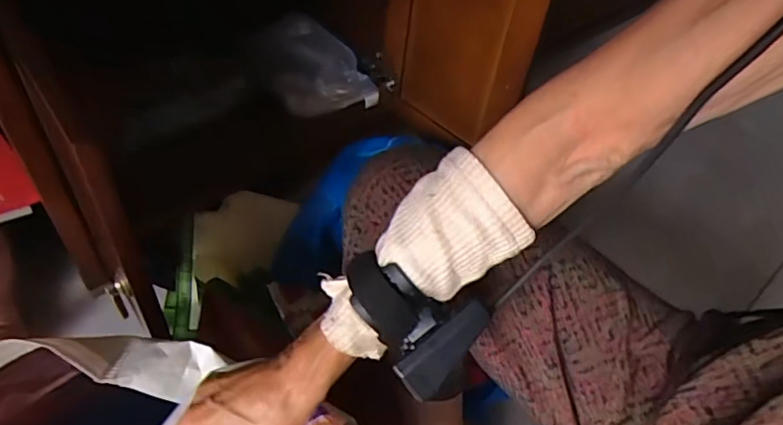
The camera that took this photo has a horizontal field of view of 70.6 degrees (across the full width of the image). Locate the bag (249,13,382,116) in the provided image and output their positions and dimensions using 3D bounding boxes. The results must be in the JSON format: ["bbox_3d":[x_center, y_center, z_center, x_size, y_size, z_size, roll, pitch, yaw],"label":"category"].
[{"bbox_3d":[-0.153,-0.288,1.035,0.203,0.078,0.234,-9,48,-16],"label":"bag"}]

